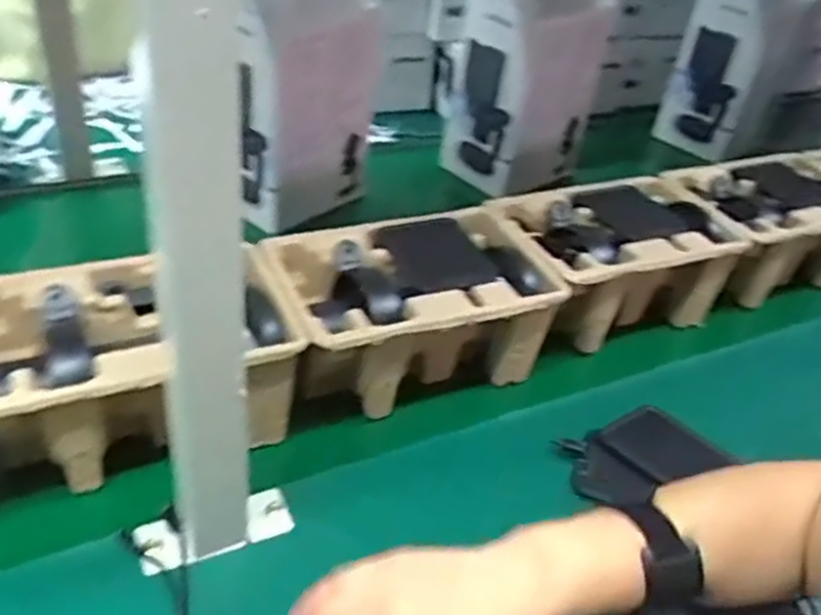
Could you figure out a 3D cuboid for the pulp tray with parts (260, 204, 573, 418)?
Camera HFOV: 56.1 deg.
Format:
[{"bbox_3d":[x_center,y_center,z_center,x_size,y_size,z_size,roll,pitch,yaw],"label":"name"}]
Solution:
[{"bbox_3d":[0.002,0.004,0.678,0.231,0.105,0.143,-13,44,-23],"label":"pulp tray with parts"}]

